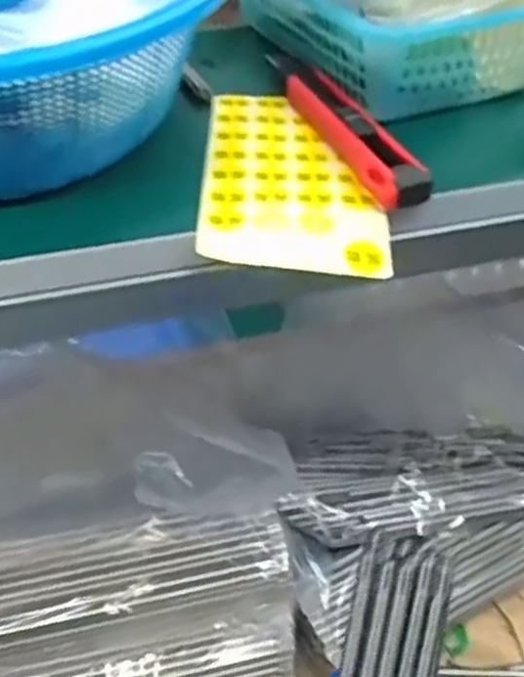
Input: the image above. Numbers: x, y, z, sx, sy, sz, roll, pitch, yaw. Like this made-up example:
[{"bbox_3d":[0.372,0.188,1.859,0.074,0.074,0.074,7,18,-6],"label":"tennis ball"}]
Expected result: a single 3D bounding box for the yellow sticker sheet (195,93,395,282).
[{"bbox_3d":[0.015,-0.092,0.412,0.092,0.007,0.164,2,44,-3],"label":"yellow sticker sheet"}]

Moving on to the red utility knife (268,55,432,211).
[{"bbox_3d":[0.045,-0.122,0.430,0.026,0.017,0.159,-13,44,-15],"label":"red utility knife"}]

